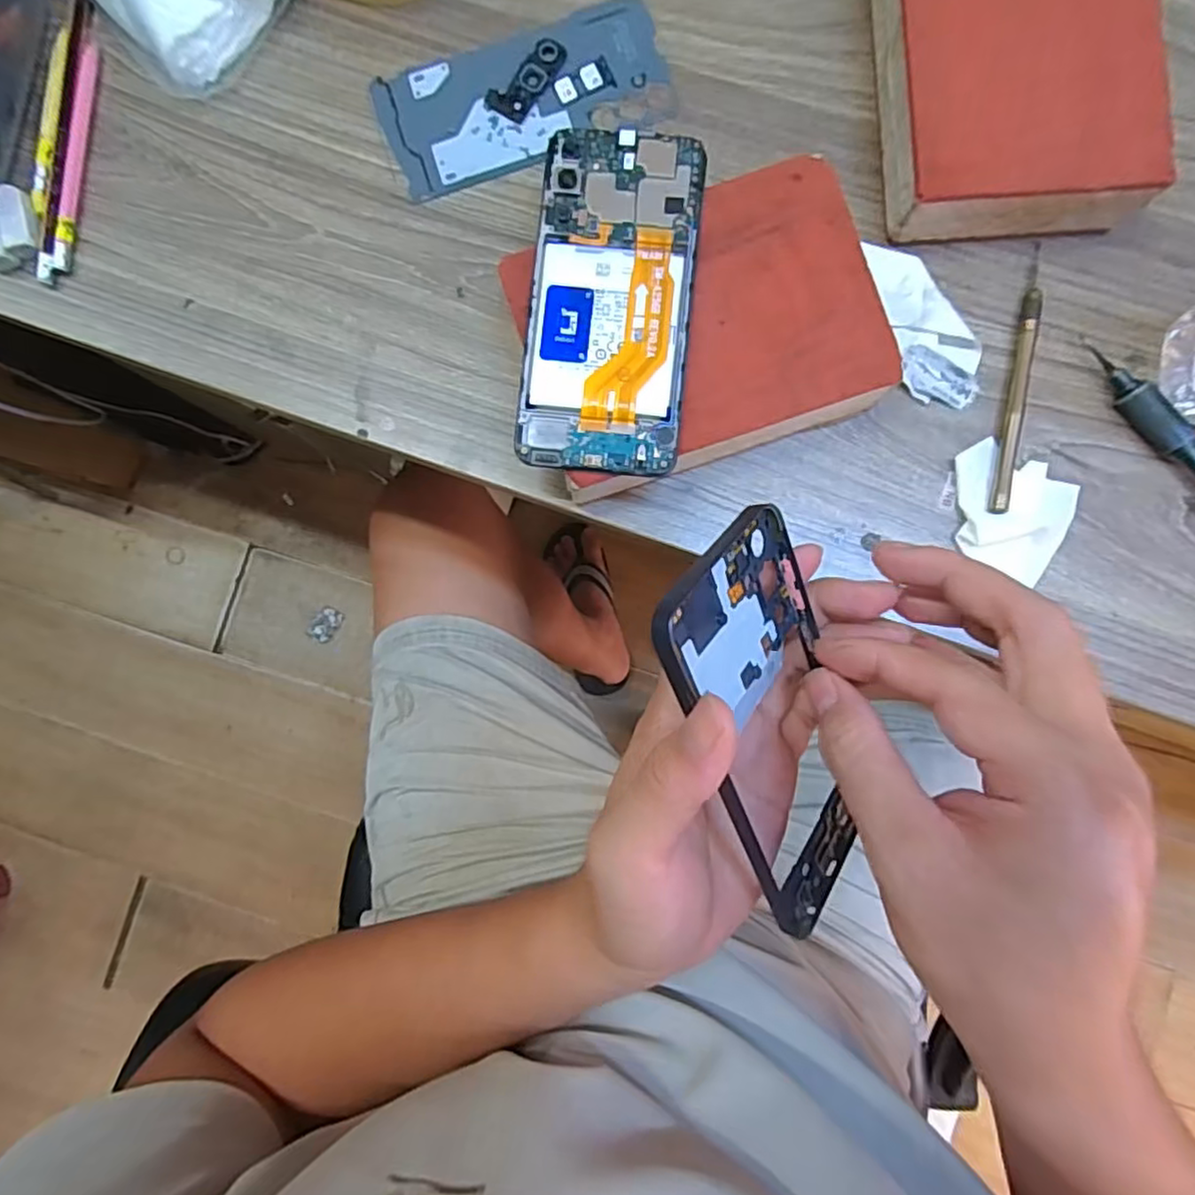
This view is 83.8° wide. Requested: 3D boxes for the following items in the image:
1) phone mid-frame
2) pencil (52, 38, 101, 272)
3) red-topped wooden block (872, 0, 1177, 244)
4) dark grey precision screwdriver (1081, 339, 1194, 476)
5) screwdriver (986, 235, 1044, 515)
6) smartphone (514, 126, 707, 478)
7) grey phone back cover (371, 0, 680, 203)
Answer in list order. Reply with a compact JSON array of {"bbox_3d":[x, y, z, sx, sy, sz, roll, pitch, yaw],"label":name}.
[{"bbox_3d":[0.069,0.050,0.251,0.079,0.008,0.165,-45,122,-34],"label":"phone mid-frame"},{"bbox_3d":[-0.278,-0.236,0.356,0.010,0.005,0.124,5,87,2],"label":"pencil"},{"bbox_3d":[0.199,-0.262,0.325,0.117,0.042,0.157,-2,86,2],"label":"red-topped wooden block"},{"bbox_3d":[0.274,-0.083,0.324,0.012,0.017,0.099,-38,86,-1],"label":"dark grey precision screwdriver"},{"bbox_3d":[0.212,-0.110,0.333,0.009,0.006,0.139,12,87,3],"label":"screwdriver"},{"bbox_3d":[0.006,-0.134,0.301,0.073,0.007,0.154,6,87,2],"label":"smartphone"},{"bbox_3d":[-0.039,-0.266,0.353,0.151,0.004,0.068,-18,86,1],"label":"grey phone back cover"}]

